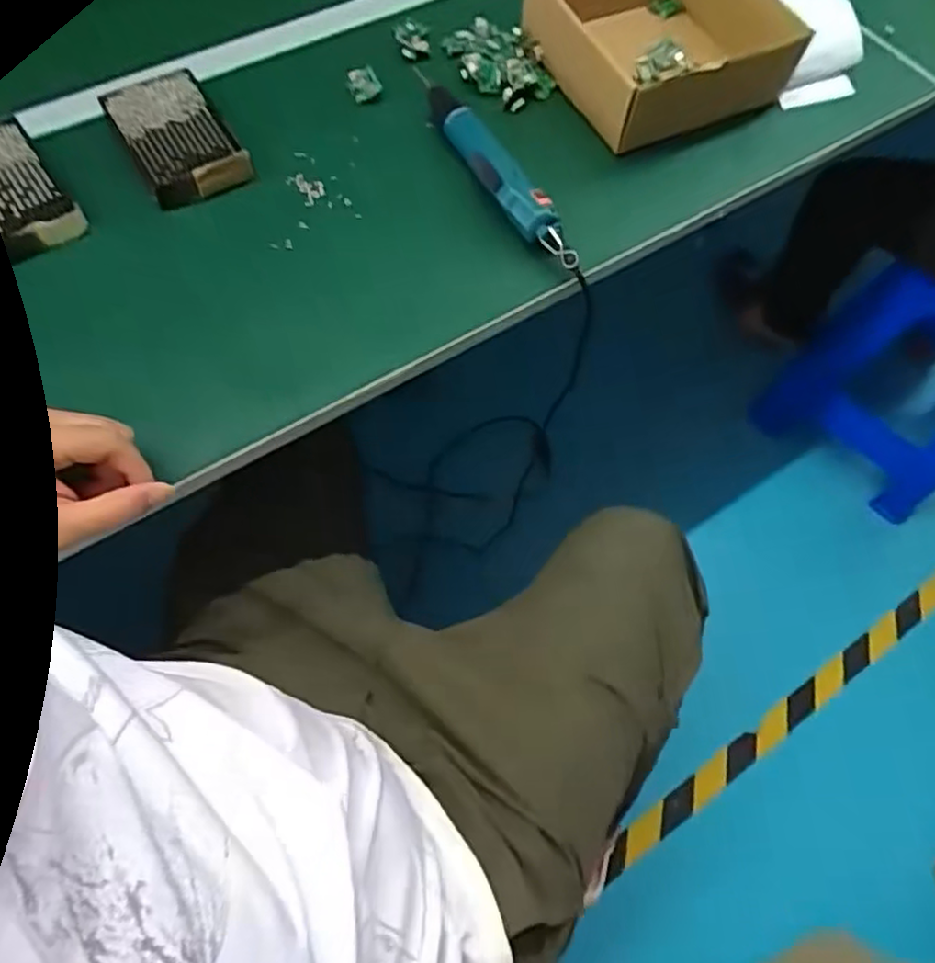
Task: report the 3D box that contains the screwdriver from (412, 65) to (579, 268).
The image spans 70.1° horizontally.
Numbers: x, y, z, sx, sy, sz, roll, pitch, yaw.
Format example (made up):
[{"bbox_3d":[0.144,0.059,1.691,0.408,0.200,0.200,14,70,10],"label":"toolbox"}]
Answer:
[{"bbox_3d":[0.019,-0.286,0.591,0.030,0.033,0.248,-28,71,-15],"label":"screwdriver"}]

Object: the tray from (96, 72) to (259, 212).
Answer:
[{"bbox_3d":[-0.254,-0.301,0.587,0.083,0.027,0.139,-29,71,-15],"label":"tray"}]

